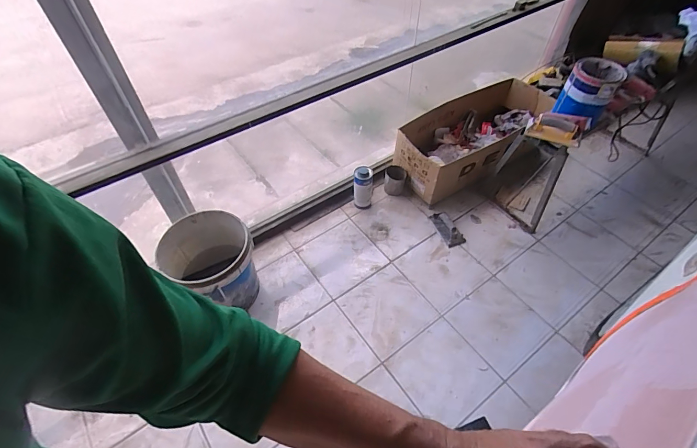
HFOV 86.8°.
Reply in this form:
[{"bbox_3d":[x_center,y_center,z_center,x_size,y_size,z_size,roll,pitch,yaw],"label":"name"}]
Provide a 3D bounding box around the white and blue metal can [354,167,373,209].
[{"bbox_3d":[0.066,-0.167,1.702,0.086,0.203,0.099,0,52,1],"label":"white and blue metal can"}]

